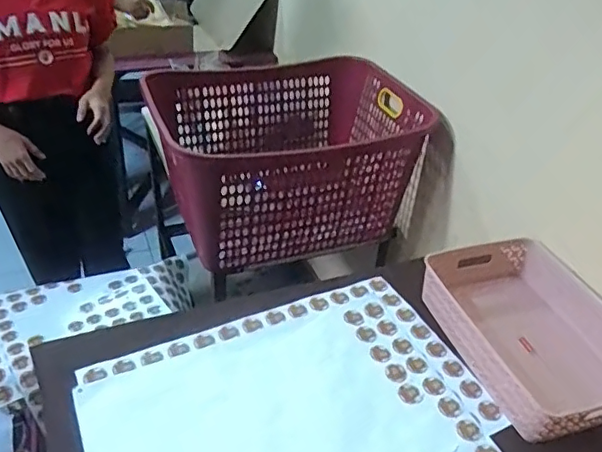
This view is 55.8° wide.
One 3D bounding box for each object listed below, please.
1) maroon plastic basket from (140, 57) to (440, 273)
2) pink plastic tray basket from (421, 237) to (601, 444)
[{"bbox_3d":[-0.032,-0.152,1.293,0.571,0.279,0.438,-8,37,-18],"label":"maroon plastic basket"},{"bbox_3d":[0.341,0.151,0.860,0.229,0.076,0.322,-9,37,-19],"label":"pink plastic tray basket"}]

